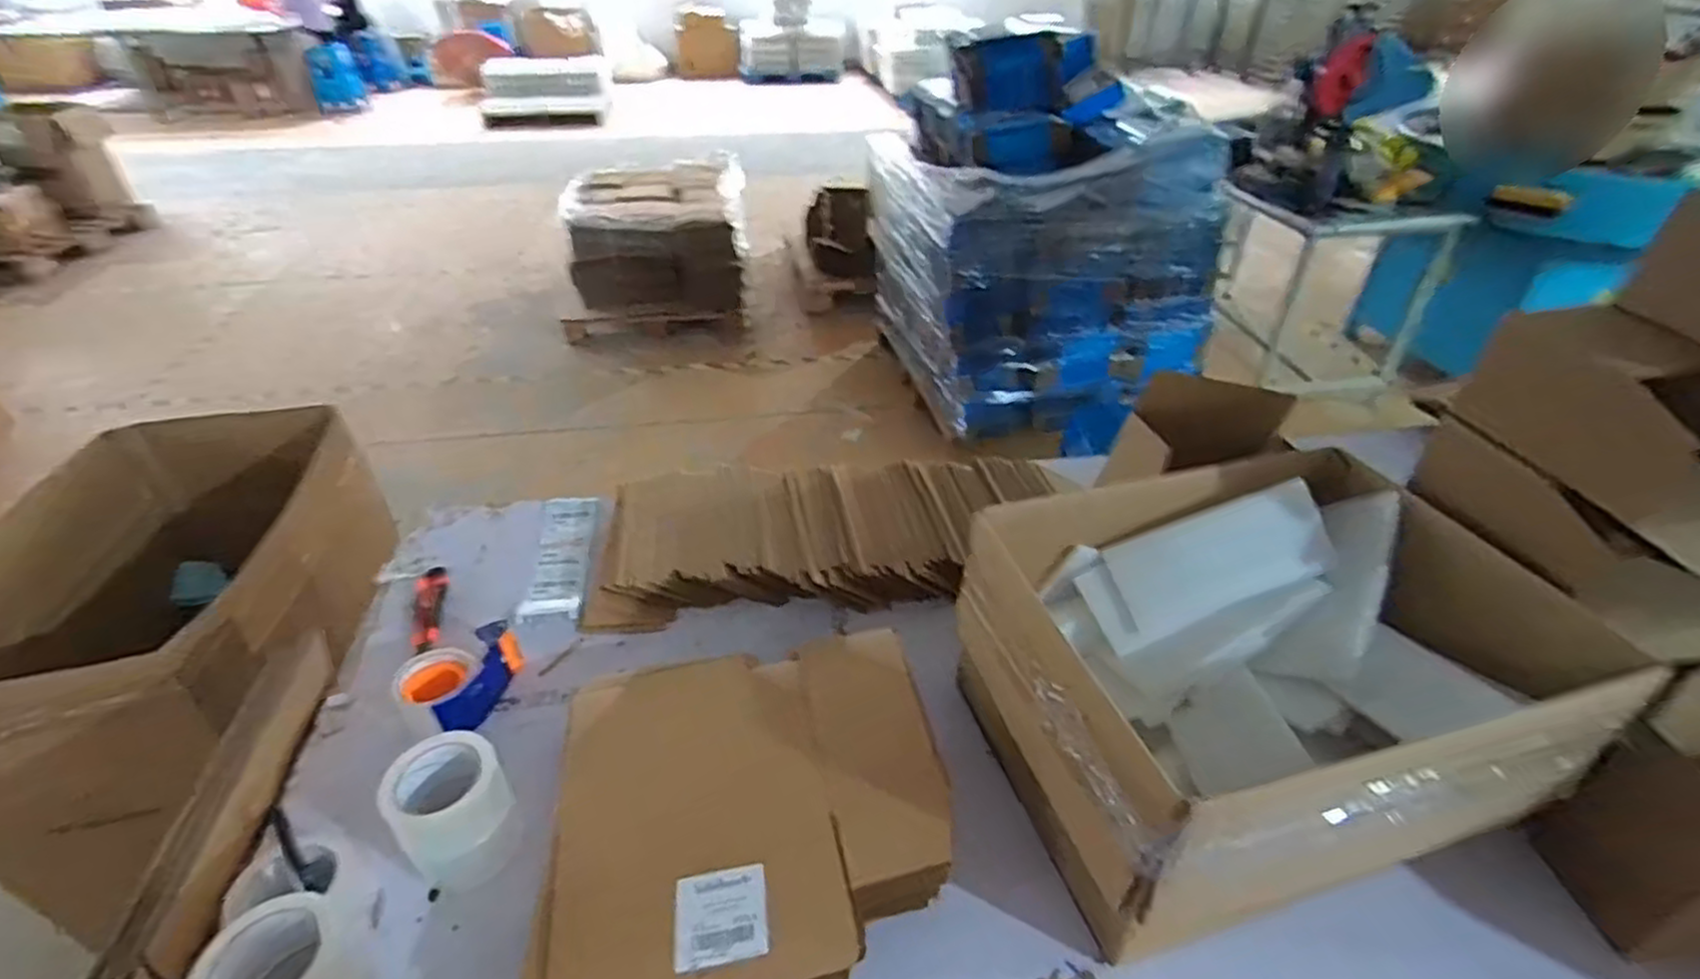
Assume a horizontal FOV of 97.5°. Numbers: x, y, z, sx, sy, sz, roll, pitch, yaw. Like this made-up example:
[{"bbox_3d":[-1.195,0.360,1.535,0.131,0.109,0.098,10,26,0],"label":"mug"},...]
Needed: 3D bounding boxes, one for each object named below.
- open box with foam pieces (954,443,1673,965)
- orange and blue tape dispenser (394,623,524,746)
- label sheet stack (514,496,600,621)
[{"bbox_3d":[0.419,0.193,0.814,0.518,0.272,0.406,-10,39,-14],"label":"open box with foam pieces"},{"bbox_3d":[-0.477,0.236,0.926,0.109,0.071,0.150,31,47,34],"label":"orange and blue tape dispenser"},{"bbox_3d":[-0.447,0.098,1.158,0.083,0.019,0.287,-5,38,-7],"label":"label sheet stack"}]

